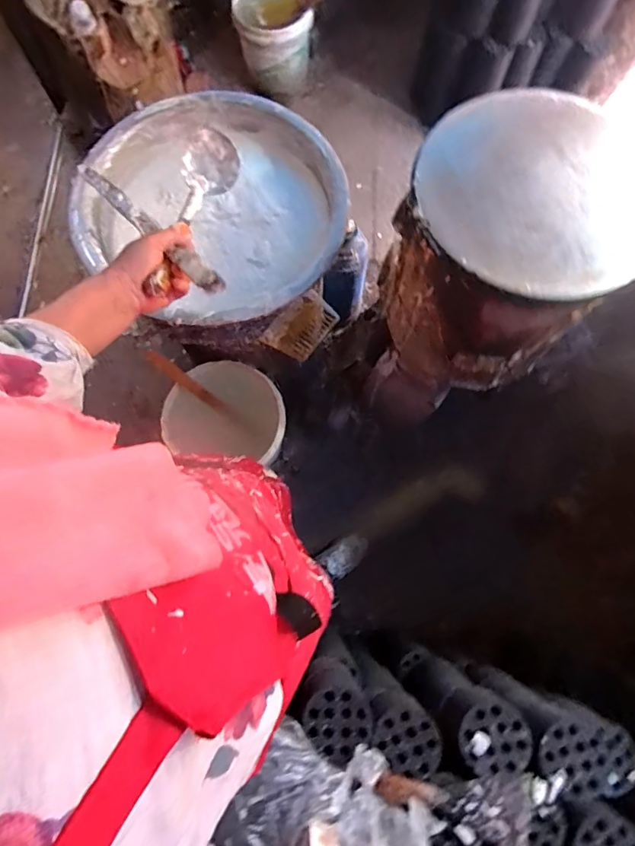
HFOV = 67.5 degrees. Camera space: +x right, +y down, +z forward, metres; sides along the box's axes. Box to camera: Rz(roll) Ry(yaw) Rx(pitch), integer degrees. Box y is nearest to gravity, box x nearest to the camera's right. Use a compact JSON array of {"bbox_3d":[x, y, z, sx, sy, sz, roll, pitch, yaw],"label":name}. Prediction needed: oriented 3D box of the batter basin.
[{"bbox_3d":[-0.194,-0.402,0.912,0.483,0.087,0.477,0,77,0],"label":"batter basin"}]

